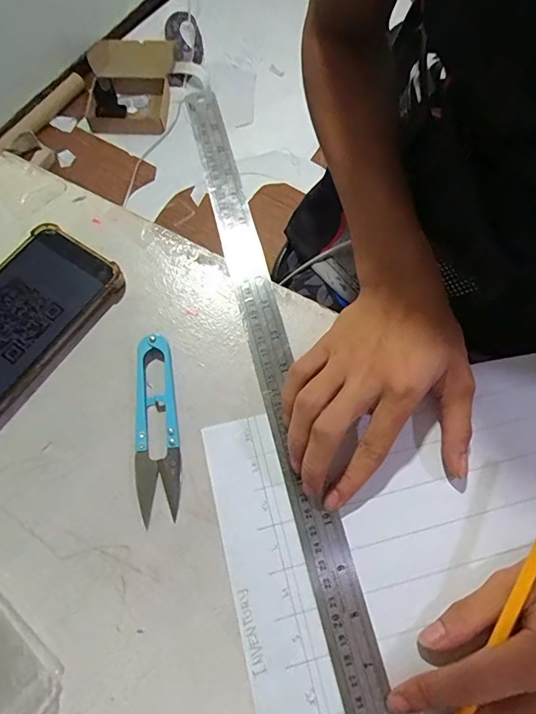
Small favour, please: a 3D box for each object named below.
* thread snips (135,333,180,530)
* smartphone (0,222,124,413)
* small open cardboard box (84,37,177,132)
[{"bbox_3d":[-0.073,0.043,0.288,0.026,0.009,0.118,-6,70,-3],"label":"thread snips"},{"bbox_3d":[-0.182,-0.017,0.303,0.076,0.016,0.165,32,73,11],"label":"smartphone"},{"bbox_3d":[-0.511,-1.010,1.625,0.299,0.090,0.437,-4,69,-1],"label":"small open cardboard box"}]

